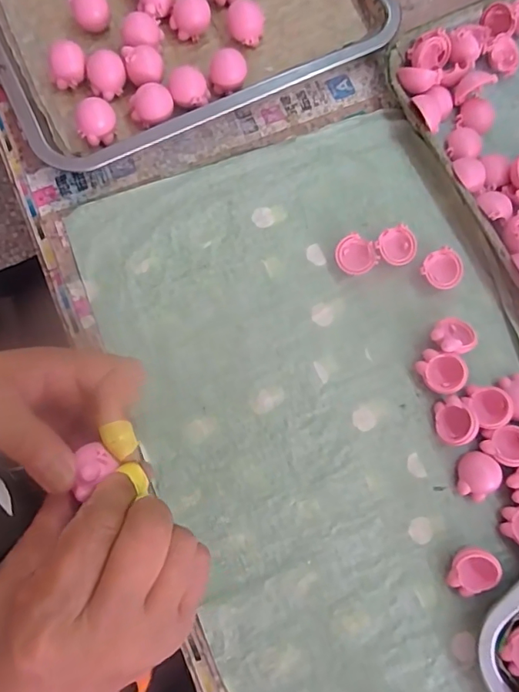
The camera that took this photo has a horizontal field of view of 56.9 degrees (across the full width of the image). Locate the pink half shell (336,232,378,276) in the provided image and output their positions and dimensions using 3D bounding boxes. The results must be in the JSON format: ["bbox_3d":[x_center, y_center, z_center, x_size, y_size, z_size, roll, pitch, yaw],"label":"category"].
[{"bbox_3d":[0.071,-0.067,0.358,0.027,0.015,0.029,-12,80,-3],"label":"pink half shell"}]

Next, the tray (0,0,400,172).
[{"bbox_3d":[-0.060,-0.275,0.386,0.309,0.029,0.204,-26,81,-5],"label":"tray"}]

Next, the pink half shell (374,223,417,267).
[{"bbox_3d":[0.102,-0.073,0.360,0.031,0.017,0.028,-40,83,-7],"label":"pink half shell"}]

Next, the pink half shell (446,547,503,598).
[{"bbox_3d":[0.140,0.149,0.317,0.032,0.021,0.028,-44,83,-7],"label":"pink half shell"}]

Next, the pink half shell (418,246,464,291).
[{"bbox_3d":[0.136,-0.056,0.359,0.029,0.015,0.029,0,80,-1],"label":"pink half shell"}]

